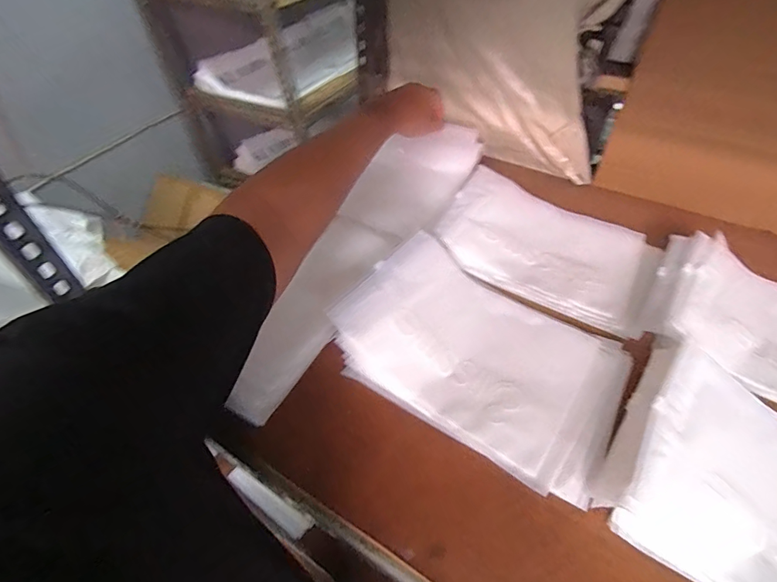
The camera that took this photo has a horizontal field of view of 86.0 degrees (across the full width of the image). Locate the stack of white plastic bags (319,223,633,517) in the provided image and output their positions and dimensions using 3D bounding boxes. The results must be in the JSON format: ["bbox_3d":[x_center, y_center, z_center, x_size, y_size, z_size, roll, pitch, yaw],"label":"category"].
[{"bbox_3d":[0.093,0.054,0.424,0.267,0.059,0.187,24,52,24],"label":"stack of white plastic bags"}]

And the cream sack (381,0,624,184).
[{"bbox_3d":[0.137,-0.370,0.603,0.371,0.346,0.085,34,56,30],"label":"cream sack"}]

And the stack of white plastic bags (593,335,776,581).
[{"bbox_3d":[0.319,0.164,0.315,0.262,0.052,0.193,29,54,27],"label":"stack of white plastic bags"}]

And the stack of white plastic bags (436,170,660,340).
[{"bbox_3d":[0.201,-0.060,0.539,0.264,0.041,0.193,22,51,22],"label":"stack of white plastic bags"}]

